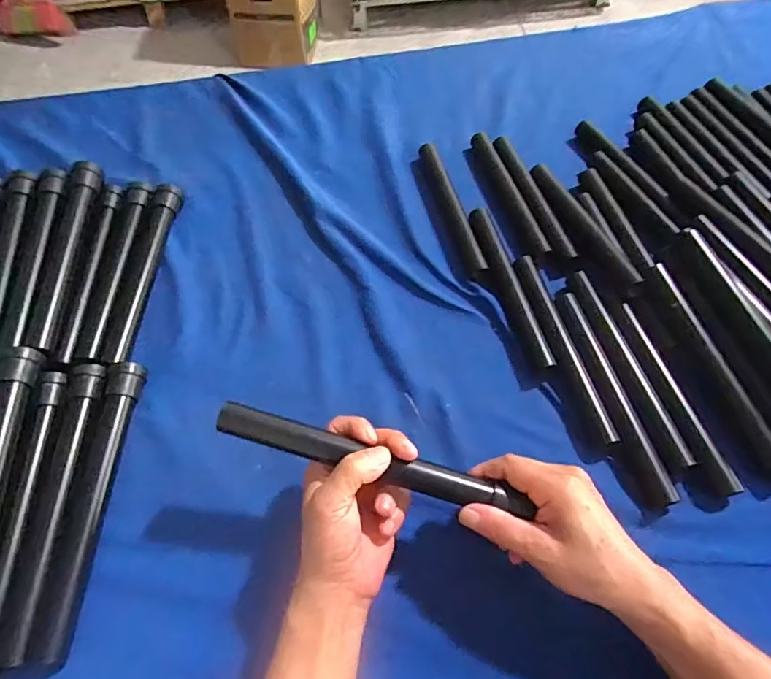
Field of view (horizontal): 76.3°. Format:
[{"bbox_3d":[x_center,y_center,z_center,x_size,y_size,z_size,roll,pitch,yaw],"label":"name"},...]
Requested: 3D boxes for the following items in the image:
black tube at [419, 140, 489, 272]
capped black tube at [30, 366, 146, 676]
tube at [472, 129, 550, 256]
[{"bbox_3d":[0.079,-0.166,0.601,0.024,0.016,0.216,-11,59,-6],"label":"black tube"},{"bbox_3d":[-0.254,0.135,0.424,0.029,0.025,0.248,-1,58,0],"label":"capped black tube"},{"bbox_3d":[0.152,-0.186,0.607,0.021,0.014,0.209,-14,59,-8],"label":"tube"}]

